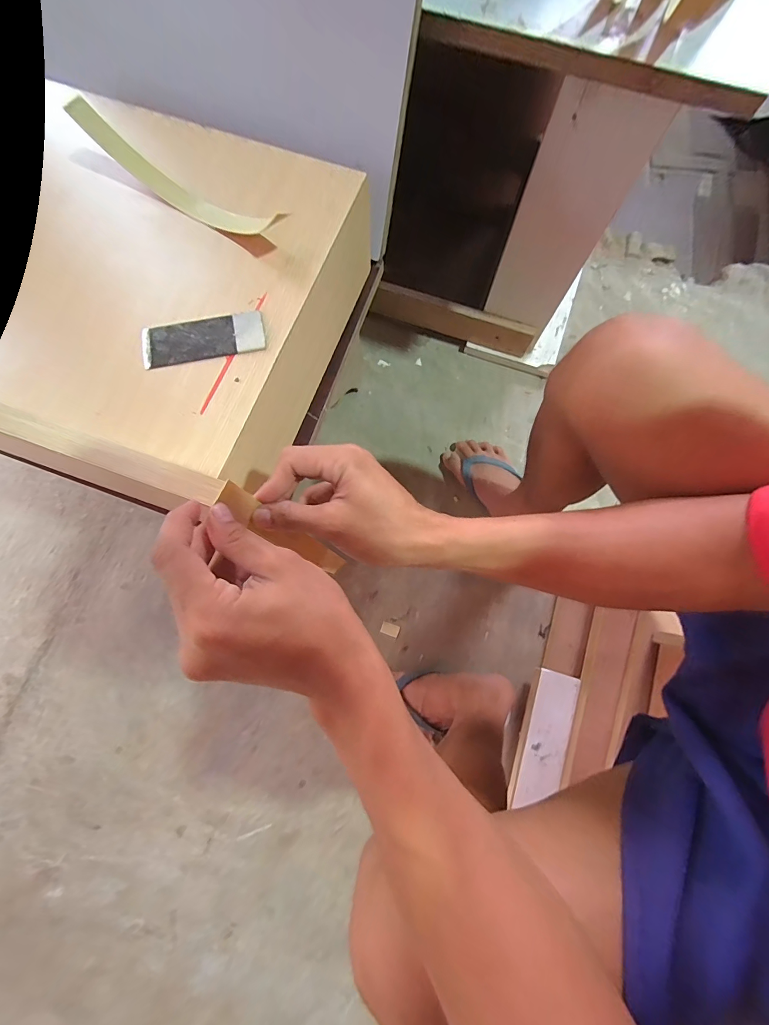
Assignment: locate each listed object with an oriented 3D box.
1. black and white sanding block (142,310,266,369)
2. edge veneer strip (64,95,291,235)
[{"bbox_3d":[-0.154,-0.149,0.325,0.101,0.005,0.042,-11,79,-3],"label":"black and white sanding block"},{"bbox_3d":[-0.185,-0.299,0.342,0.204,0.040,0.025,29,80,5],"label":"edge veneer strip"}]

